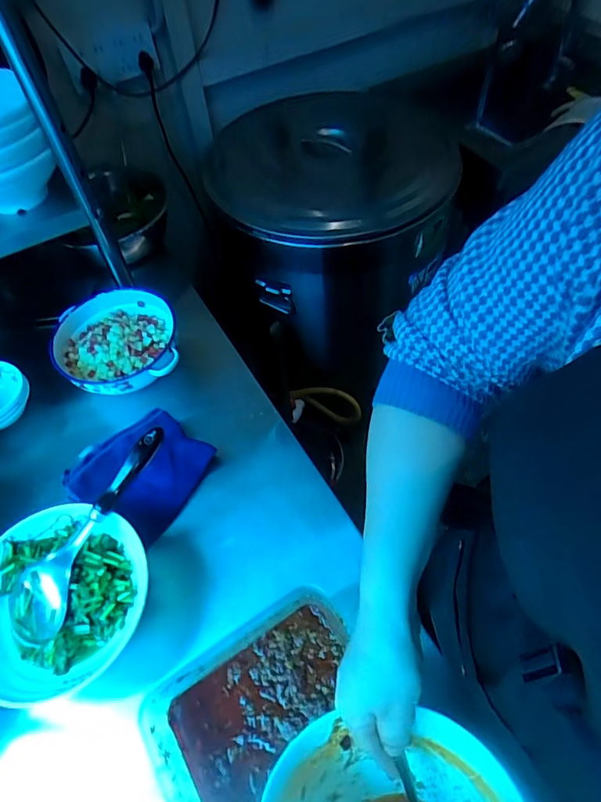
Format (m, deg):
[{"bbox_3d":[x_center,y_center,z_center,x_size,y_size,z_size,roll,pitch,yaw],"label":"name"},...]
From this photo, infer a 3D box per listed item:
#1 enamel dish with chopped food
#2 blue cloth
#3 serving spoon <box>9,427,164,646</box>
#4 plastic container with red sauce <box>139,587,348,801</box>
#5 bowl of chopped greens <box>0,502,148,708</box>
[{"bbox_3d":[-0.284,-0.081,0.740,0.178,0.079,0.184,-1,56,2],"label":"enamel dish with chopped food"},{"bbox_3d":[-0.219,0.090,0.648,0.156,0.026,0.159,27,61,19],"label":"blue cloth"},{"bbox_3d":[-0.239,0.143,0.527,0.065,0.024,0.260,28,78,19],"label":"serving spoon"},{"bbox_3d":[-0.036,0.300,0.465,0.211,0.059,0.149,-30,60,-17],"label":"plastic container with red sauce"},{"bbox_3d":[-0.267,0.216,0.519,0.181,0.070,0.186,-1,56,2],"label":"bowl of chopped greens"}]

